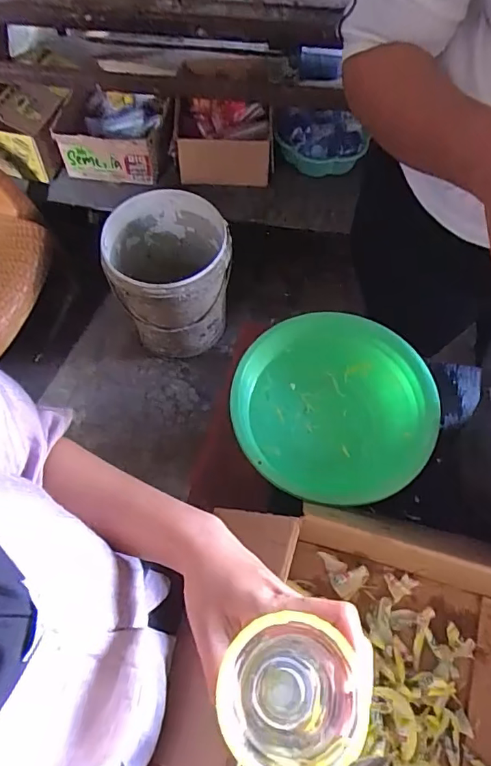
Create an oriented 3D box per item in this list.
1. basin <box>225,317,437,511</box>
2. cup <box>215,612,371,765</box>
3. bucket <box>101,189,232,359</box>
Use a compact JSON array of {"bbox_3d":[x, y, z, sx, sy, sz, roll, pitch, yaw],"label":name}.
[{"bbox_3d":[0.104,0.031,0.594,0.228,0.074,0.215,-1,65,1],"label":"basin"},{"bbox_3d":[0.029,0.182,0.292,0.069,0.121,0.072,-3,58,5],"label":"cup"},{"bbox_3d":[-0.192,-0.278,1.338,0.307,0.333,0.295,-4,65,0],"label":"bucket"}]

